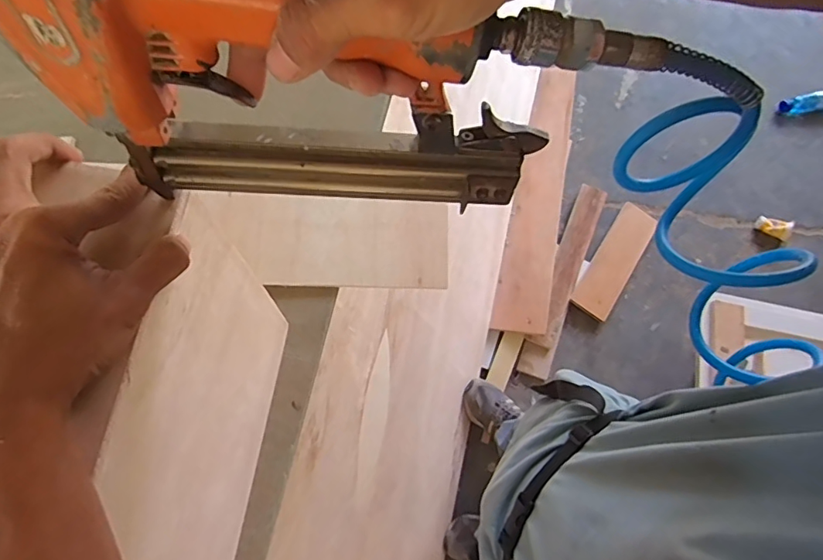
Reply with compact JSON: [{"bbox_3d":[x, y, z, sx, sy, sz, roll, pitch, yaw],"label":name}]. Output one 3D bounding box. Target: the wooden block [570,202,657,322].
[{"bbox_3d":[0.644,-0.062,1.558,0.123,0.027,0.390,33,75,9],"label":"wooden block"}]

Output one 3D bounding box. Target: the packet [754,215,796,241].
[{"bbox_3d":[1.137,-0.164,1.552,0.105,0.032,0.060,22,74,6],"label":"packet"}]

